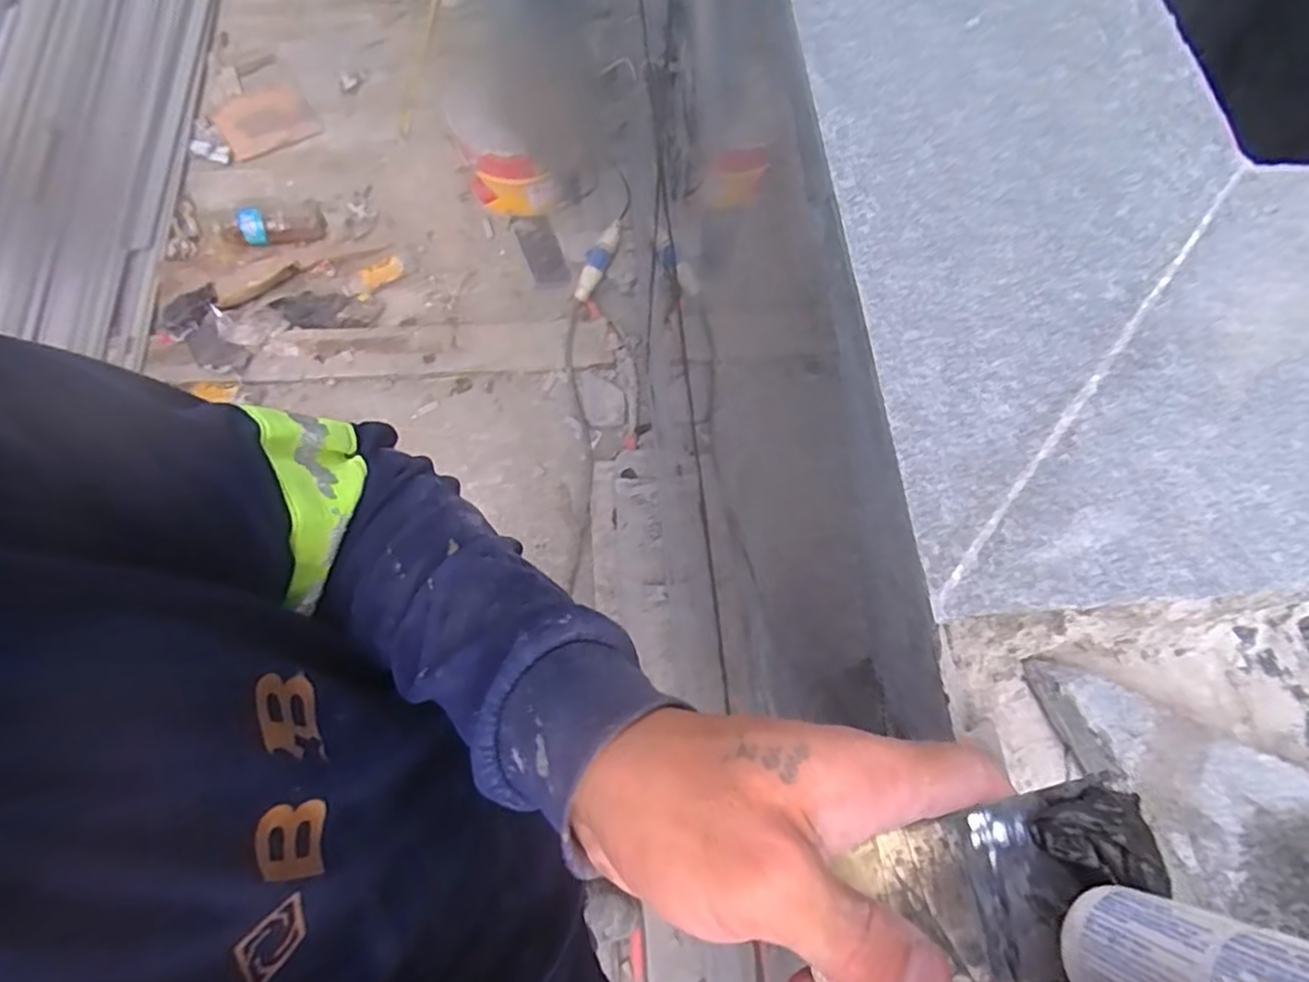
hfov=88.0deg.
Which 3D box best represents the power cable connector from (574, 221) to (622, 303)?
[{"bbox_3d":[-0.142,-0.561,1.653,0.061,0.067,0.208,35,108,10],"label":"power cable connector"}]

